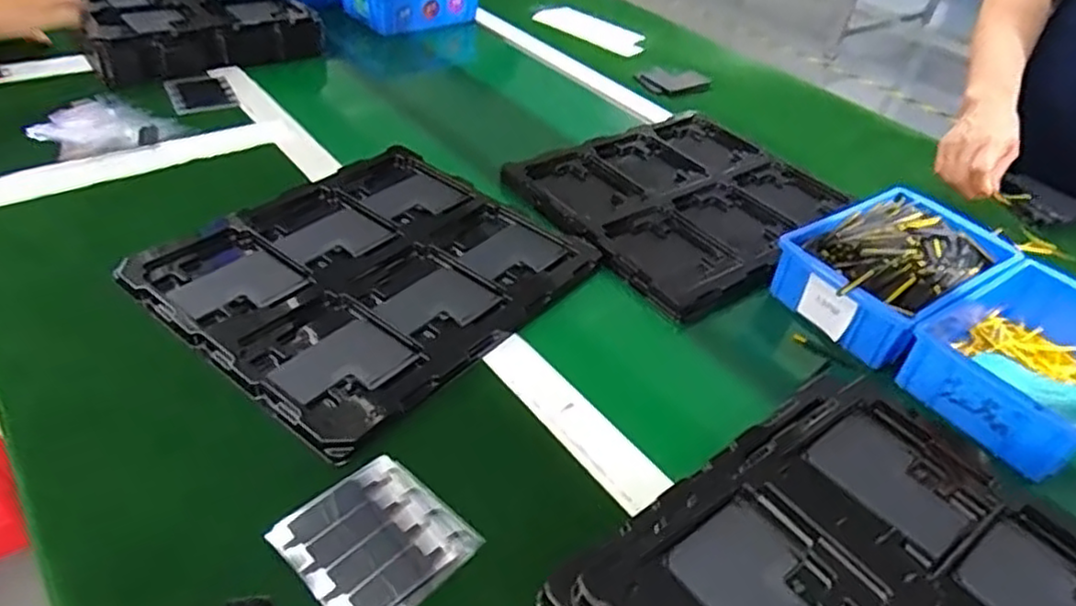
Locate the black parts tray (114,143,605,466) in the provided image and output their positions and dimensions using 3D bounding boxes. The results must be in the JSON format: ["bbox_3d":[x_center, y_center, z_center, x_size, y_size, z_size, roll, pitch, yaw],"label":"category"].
[{"bbox_3d":[-0.141,-0.033,0.610,0.273,0.018,0.314,30,45,25],"label":"black parts tray"}]

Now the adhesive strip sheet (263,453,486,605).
[{"bbox_3d":[-0.098,0.144,0.423,0.094,0.007,0.094,35,47,28],"label":"adhesive strip sheet"}]

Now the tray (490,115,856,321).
[{"bbox_3d":[0.172,-0.110,0.771,0.347,0.040,0.280,-22,48,-31],"label":"tray"}]

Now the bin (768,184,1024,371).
[{"bbox_3d":[0.340,-0.034,0.654,0.212,0.059,0.134,-20,47,-29],"label":"bin"}]

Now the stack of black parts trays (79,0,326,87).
[{"bbox_3d":[-0.468,-0.385,0.933,0.278,0.067,0.247,-23,50,-31],"label":"stack of black parts trays"}]

